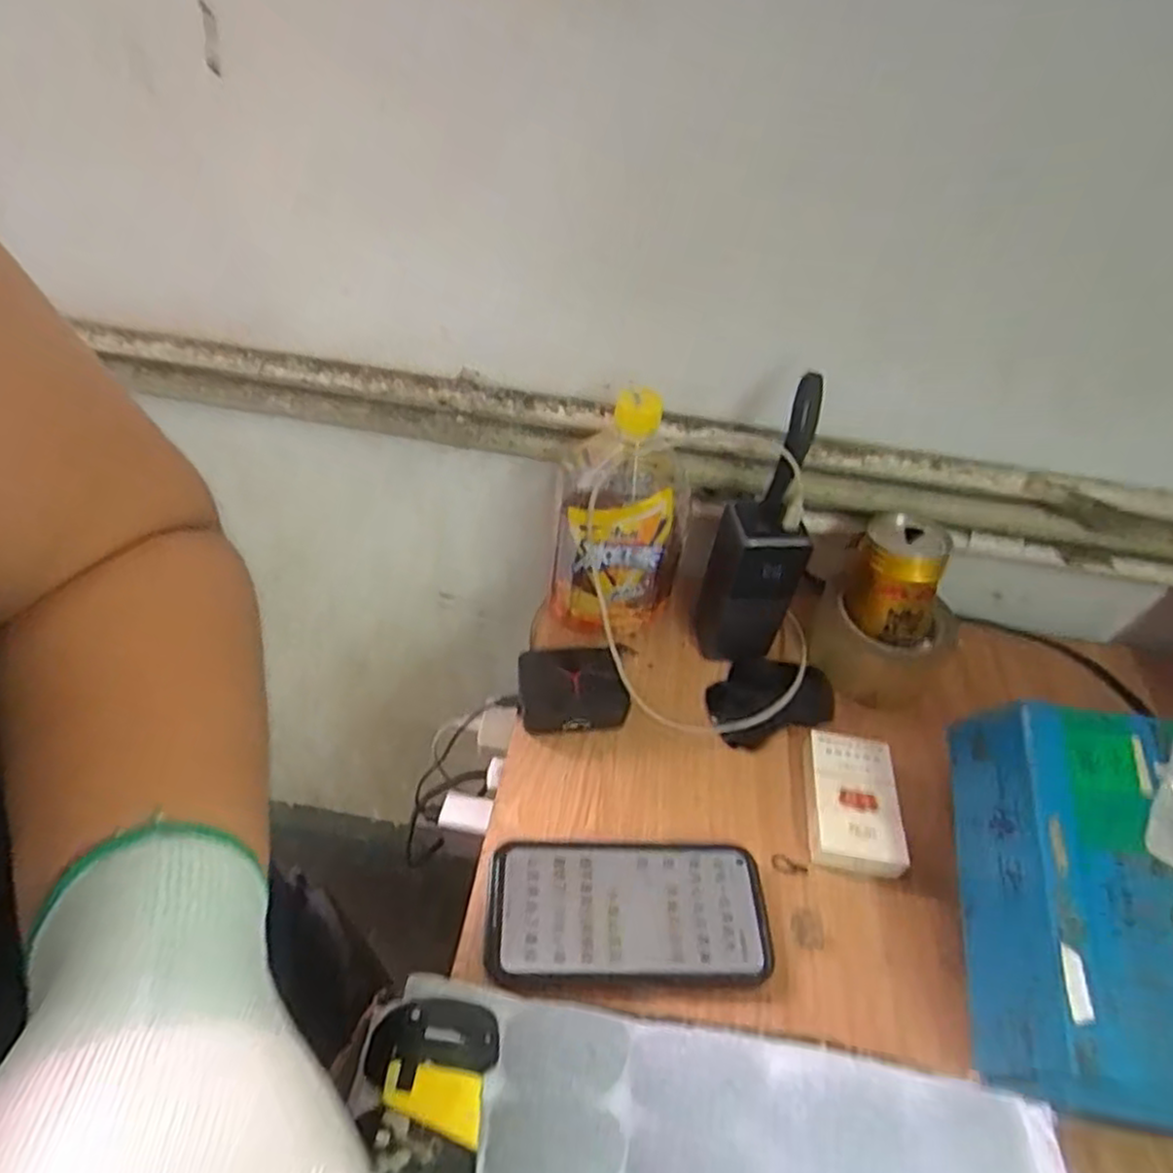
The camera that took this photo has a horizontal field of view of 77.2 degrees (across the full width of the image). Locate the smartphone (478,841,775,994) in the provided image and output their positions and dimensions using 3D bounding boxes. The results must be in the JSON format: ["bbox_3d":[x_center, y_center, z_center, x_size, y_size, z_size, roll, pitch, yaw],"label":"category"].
[{"bbox_3d":[0.025,0.193,0.433,0.162,0.017,0.083,2,46,-5],"label":"smartphone"}]

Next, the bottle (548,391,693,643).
[{"bbox_3d":[0.028,-0.057,0.535,0.093,0.187,0.094,7,45,0],"label":"bottle"}]

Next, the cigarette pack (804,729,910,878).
[{"bbox_3d":[0.177,0.143,0.494,0.060,0.025,0.091,9,46,2],"label":"cigarette pack"}]

